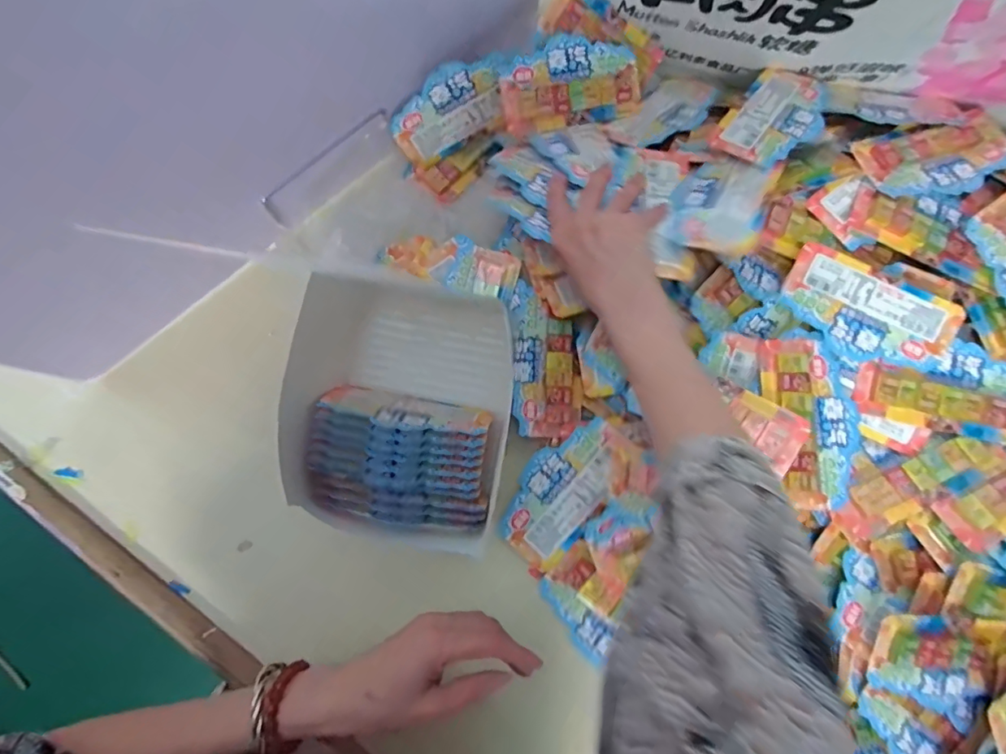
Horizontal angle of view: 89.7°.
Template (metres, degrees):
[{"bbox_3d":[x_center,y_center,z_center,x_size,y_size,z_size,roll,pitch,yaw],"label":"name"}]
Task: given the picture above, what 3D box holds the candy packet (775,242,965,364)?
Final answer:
[{"bbox_3d":[0.324,-0.058,0.447,0.144,0.010,0.075,28,81,4],"label":"candy packet"}]

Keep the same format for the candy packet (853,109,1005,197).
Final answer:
[{"bbox_3d":[0.403,-0.203,0.465,0.138,0.008,0.070,-15,81,-4],"label":"candy packet"}]

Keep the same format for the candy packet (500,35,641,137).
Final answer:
[{"bbox_3d":[0.069,-0.287,0.488,0.138,0.027,0.073,-5,80,-2],"label":"candy packet"}]

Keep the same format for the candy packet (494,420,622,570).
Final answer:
[{"bbox_3d":[0.053,0.106,0.469,0.071,0.017,0.144,35,95,5],"label":"candy packet"}]

